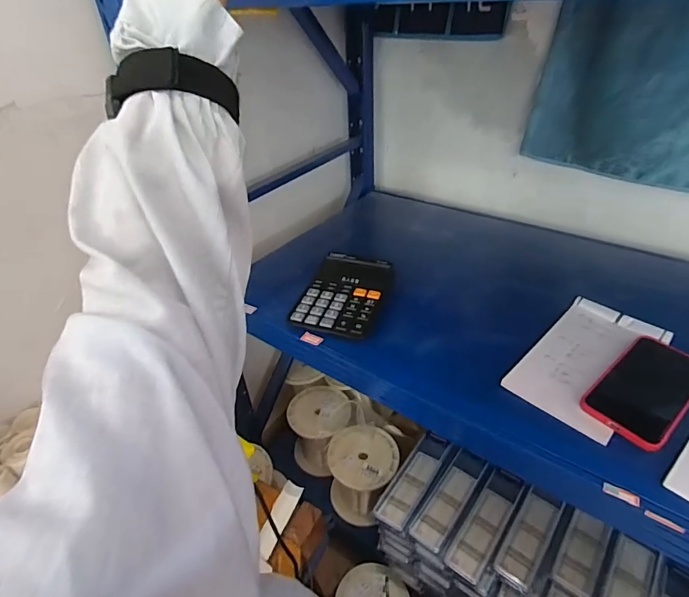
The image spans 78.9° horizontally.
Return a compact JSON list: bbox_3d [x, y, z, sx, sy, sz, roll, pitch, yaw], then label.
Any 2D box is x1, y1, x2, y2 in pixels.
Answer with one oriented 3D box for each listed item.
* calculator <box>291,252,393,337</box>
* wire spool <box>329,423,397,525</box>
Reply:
[{"bbox_3d":[-0.001,-0.006,0.606,0.111,0.041,0.141,10,39,17],"label":"calculator"},{"bbox_3d":[0.038,0.360,0.837,0.128,0.172,0.118,-2,37,2],"label":"wire spool"}]

